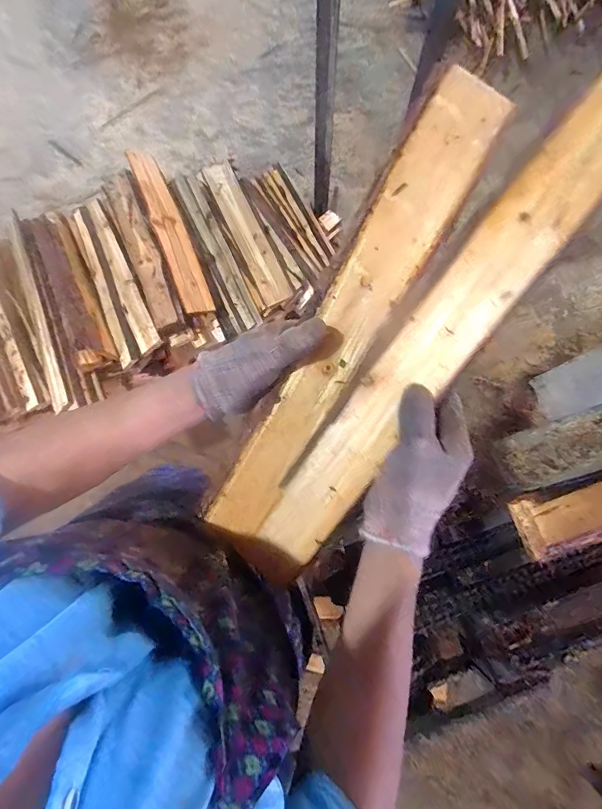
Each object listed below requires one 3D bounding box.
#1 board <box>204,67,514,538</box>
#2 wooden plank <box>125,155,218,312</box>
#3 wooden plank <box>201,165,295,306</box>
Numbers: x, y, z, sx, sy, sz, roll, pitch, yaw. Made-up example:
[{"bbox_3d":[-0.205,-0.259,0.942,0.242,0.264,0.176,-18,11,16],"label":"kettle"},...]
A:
[{"bbox_3d":[0.039,-0.068,0.372,0.068,0.029,0.470,31,100,5],"label":"board"},{"bbox_3d":[-0.342,-0.470,1.020,0.091,0.036,0.488,-17,84,-38],"label":"wooden plank"},{"bbox_3d":[-0.161,-0.506,1.113,0.086,0.047,0.504,-23,80,-6],"label":"wooden plank"}]

